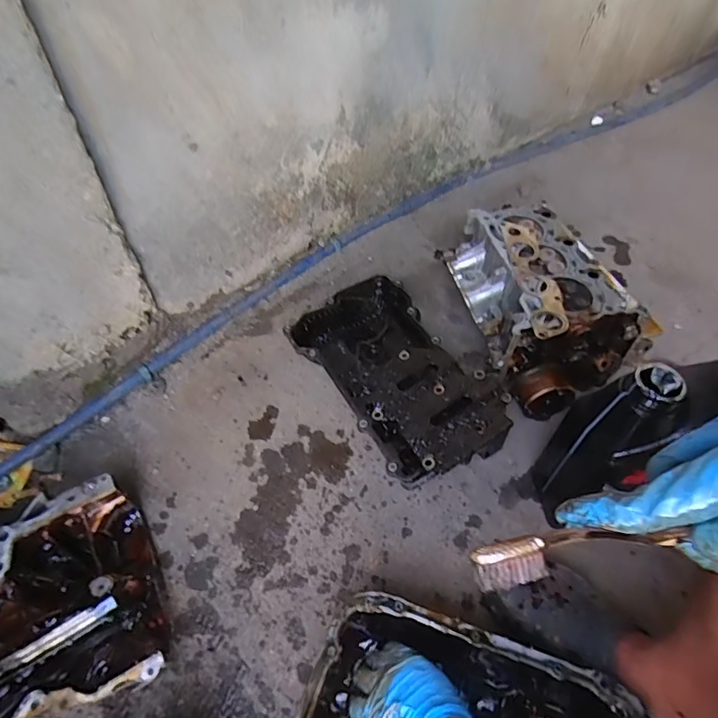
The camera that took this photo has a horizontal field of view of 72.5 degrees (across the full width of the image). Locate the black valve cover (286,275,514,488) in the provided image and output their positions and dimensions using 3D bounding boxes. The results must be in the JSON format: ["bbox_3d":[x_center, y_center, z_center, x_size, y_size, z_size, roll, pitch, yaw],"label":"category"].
[{"bbox_3d":[0.061,0.015,0.776,0.233,0.097,0.382,-26,55,-19],"label":"black valve cover"}]

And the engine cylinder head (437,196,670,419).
[{"bbox_3d":[0.291,-0.099,0.834,0.226,0.155,0.366,-10,53,-10],"label":"engine cylinder head"}]

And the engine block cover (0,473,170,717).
[{"bbox_3d":[-0.443,0.323,0.562,0.392,0.076,0.276,-23,56,-18],"label":"engine block cover"}]

